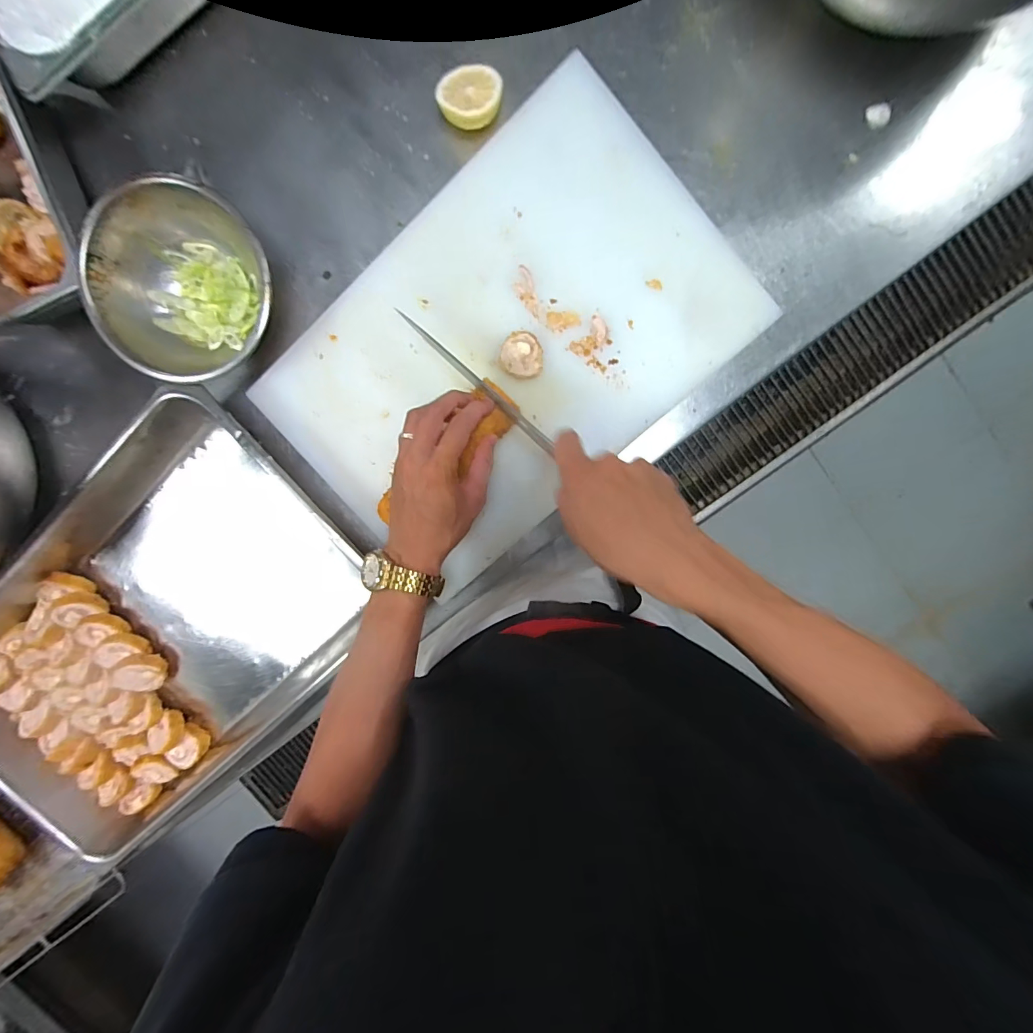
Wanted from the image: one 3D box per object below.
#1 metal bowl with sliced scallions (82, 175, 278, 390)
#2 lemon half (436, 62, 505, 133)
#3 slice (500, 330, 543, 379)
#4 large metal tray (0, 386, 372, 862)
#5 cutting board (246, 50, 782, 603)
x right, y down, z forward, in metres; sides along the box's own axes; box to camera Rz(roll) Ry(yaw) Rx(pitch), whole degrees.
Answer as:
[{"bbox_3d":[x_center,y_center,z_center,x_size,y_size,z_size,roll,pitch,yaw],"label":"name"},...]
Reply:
[{"bbox_3d":[-0.317,-0.219,0.432,0.166,0.068,0.162,0,97,3],"label":"metal bowl with sliced scallions"},{"bbox_3d":[-0.043,-0.391,0.418,0.058,0.028,0.047,3,97,3],"label":"lemon half"},{"bbox_3d":[0.005,-0.160,0.442,0.041,0.016,0.043,0,97,3],"label":"slice"},{"bbox_3d":[-0.421,0.144,0.513,0.551,0.084,0.344,-39,93,7],"label":"large metal tray"},{"bbox_3d":[-0.015,-0.164,0.455,0.462,0.025,0.305,-41,93,7],"label":"cutting board"}]

